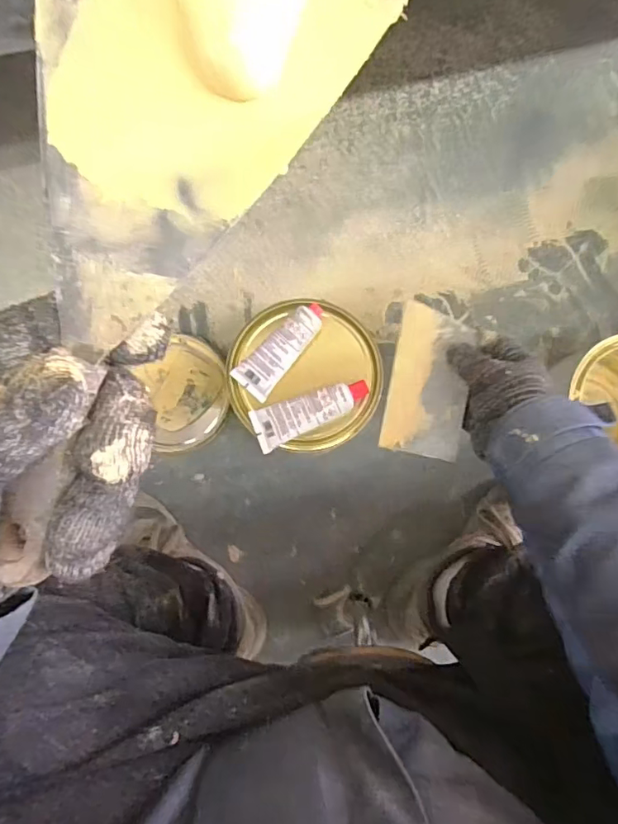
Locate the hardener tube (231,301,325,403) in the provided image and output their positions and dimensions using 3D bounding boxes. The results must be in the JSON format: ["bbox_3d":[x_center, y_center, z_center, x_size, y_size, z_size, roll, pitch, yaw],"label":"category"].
[{"bbox_3d":[-0.027,-0.065,0.554,0.041,0.019,0.110,42,95,3],"label":"hardener tube"}]

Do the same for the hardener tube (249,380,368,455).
[{"bbox_3d":[0.003,0.000,0.546,0.120,0.026,0.042,-20,84,-5],"label":"hardener tube"}]

